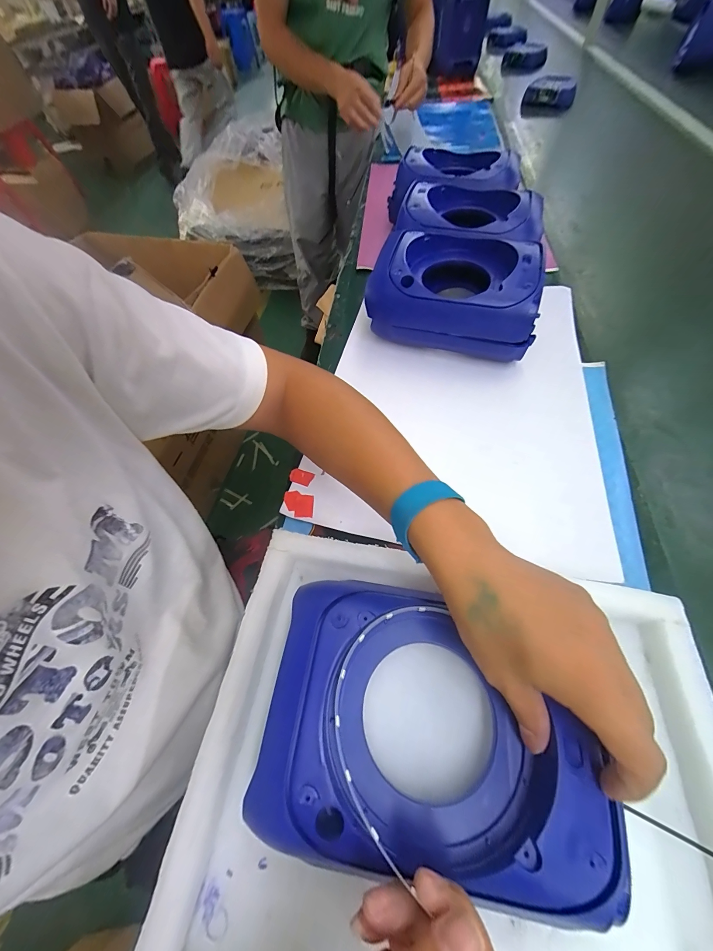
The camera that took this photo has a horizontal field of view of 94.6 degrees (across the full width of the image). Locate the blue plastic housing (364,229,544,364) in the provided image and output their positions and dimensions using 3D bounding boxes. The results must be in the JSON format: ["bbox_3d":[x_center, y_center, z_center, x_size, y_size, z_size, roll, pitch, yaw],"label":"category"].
[{"bbox_3d":[0.139,-0.265,0.477,0.225,0.093,0.175,13,61,11],"label":"blue plastic housing"}]

